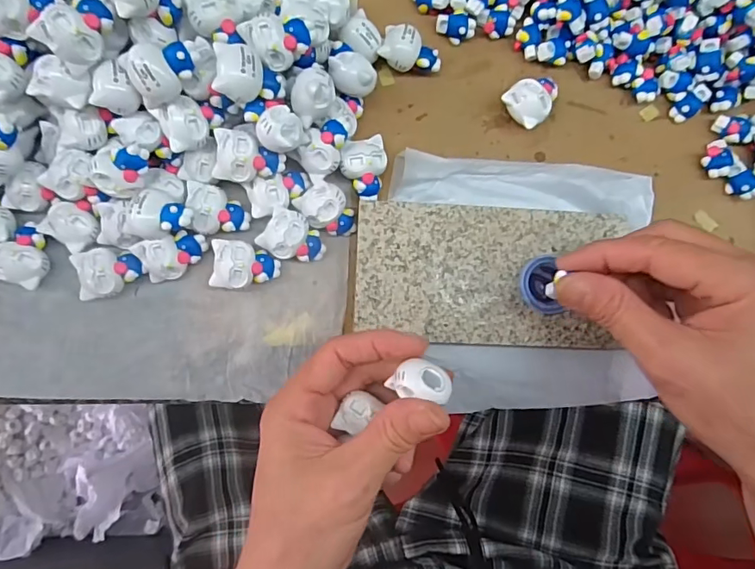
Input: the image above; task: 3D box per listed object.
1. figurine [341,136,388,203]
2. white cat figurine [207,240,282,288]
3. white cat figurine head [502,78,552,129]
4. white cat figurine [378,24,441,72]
[{"bbox_3d":[-0.007,-0.063,0.273,0.025,0.020,0.033,-12,84,-4],"label":"figurine"},{"bbox_3d":[-0.070,-0.010,0.263,0.033,0.017,0.025,3,83,-2],"label":"white cat figurine"},{"bbox_3d":[0.086,-0.103,0.285,0.022,0.019,0.025,-39,87,-6],"label":"white cat figurine head"},{"bbox_3d":[0.019,-0.132,0.283,0.034,0.021,0.021,5,83,-2],"label":"white cat figurine"}]

